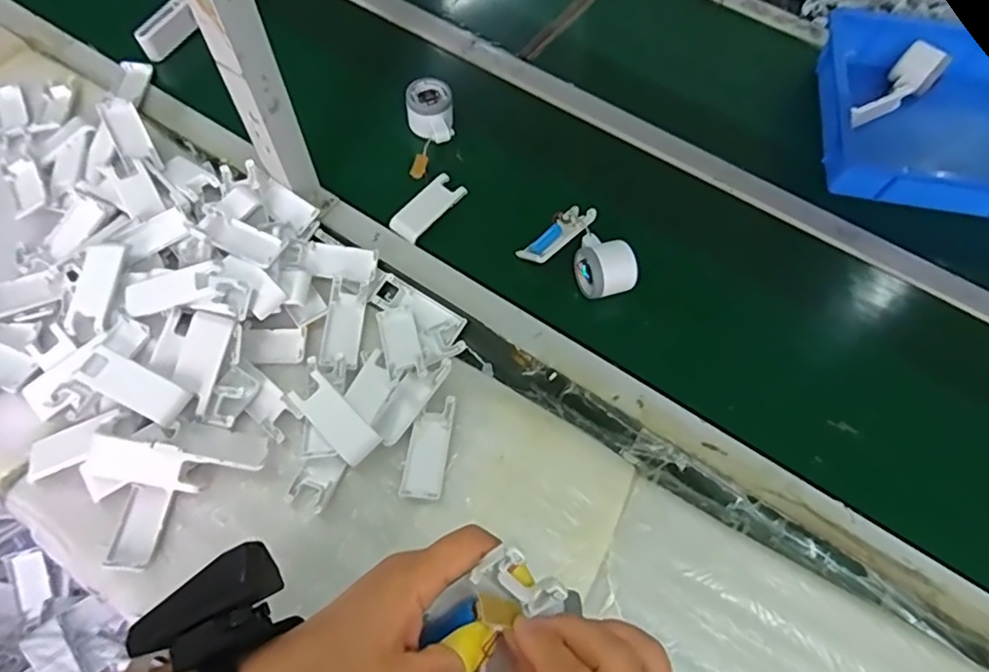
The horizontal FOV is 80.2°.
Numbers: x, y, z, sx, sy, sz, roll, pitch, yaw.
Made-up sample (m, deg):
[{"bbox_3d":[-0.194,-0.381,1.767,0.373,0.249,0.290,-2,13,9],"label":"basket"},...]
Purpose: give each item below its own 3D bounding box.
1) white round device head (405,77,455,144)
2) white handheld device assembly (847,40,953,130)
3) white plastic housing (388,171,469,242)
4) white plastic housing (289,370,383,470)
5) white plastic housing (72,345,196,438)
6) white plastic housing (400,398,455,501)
[{"bbox_3d":[-0.083,-0.289,0.762,0.058,0.045,0.080,-2,63,-3],"label":"white round device head"},{"bbox_3d":[0.542,-0.333,0.807,0.171,0.048,0.055,-39,71,-4],"label":"white handheld device assembly"},{"bbox_3d":[-0.081,-0.158,0.719,0.041,0.009,0.101,36,67,14],"label":"white plastic housing"},{"bbox_3d":[-0.157,0.080,0.574,0.099,0.013,0.039,42,86,15],"label":"white plastic housing"},{"bbox_3d":[-0.339,0.051,0.561,0.106,0.034,0.042,27,65,11],"label":"white plastic housing"},{"bbox_3d":[-0.065,0.108,0.576,0.039,0.008,0.099,7,63,1],"label":"white plastic housing"}]

